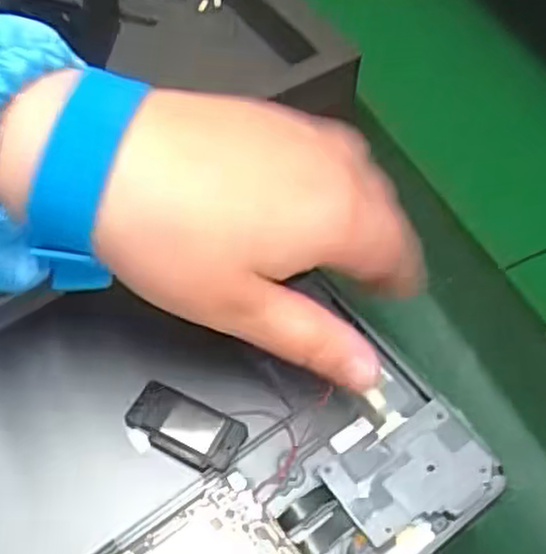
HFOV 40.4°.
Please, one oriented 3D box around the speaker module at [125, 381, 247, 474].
[{"bbox_3d":[-0.030,0.052,0.252,0.040,0.006,0.022,25,56,13],"label":"speaker module"}]

